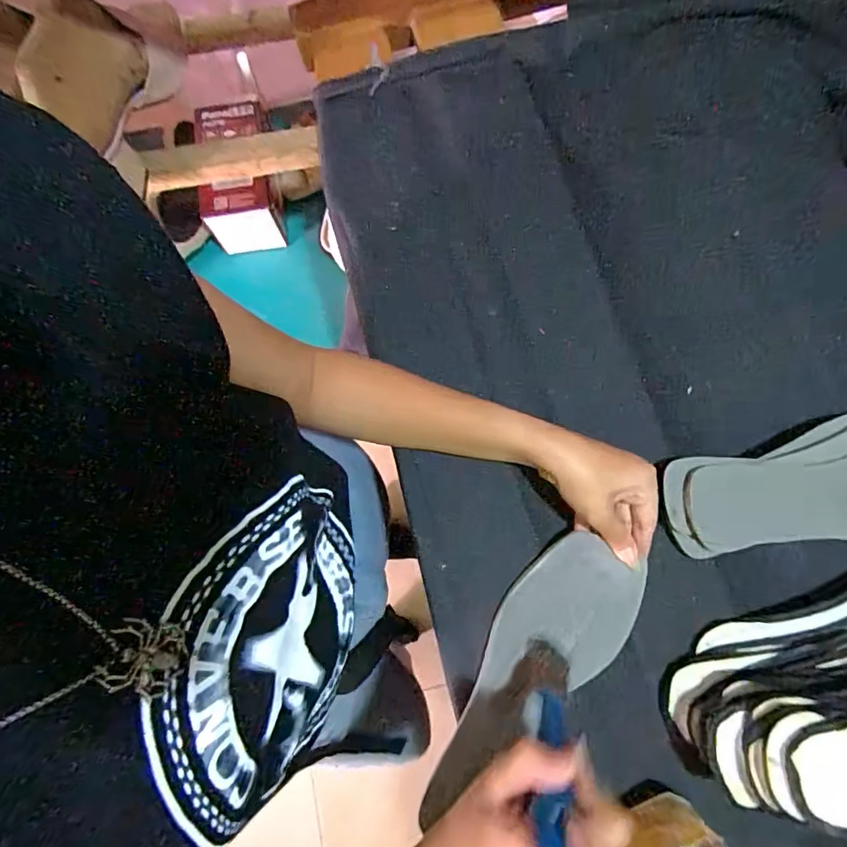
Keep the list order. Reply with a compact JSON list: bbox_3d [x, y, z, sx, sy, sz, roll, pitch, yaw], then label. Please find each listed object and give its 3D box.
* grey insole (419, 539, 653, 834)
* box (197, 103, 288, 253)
[{"bbox_3d":[0.074,0.185,0.366,0.081,0.010,0.220,40,81,9],"label":"grey insole"},{"bbox_3d":[-0.261,-0.351,0.708,0.090,0.102,0.168,-7,78,-1],"label":"box"}]

